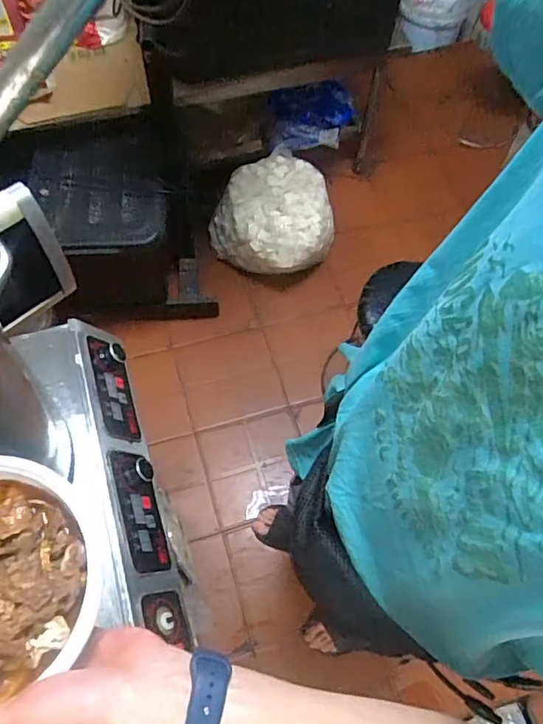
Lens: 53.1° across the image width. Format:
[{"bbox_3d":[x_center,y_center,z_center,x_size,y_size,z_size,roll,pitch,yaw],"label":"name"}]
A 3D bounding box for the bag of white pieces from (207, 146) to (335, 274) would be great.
[{"bbox_3d":[0.026,-0.466,1.829,0.352,0.256,0.409,36,67,15],"label":"bag of white pieces"}]

